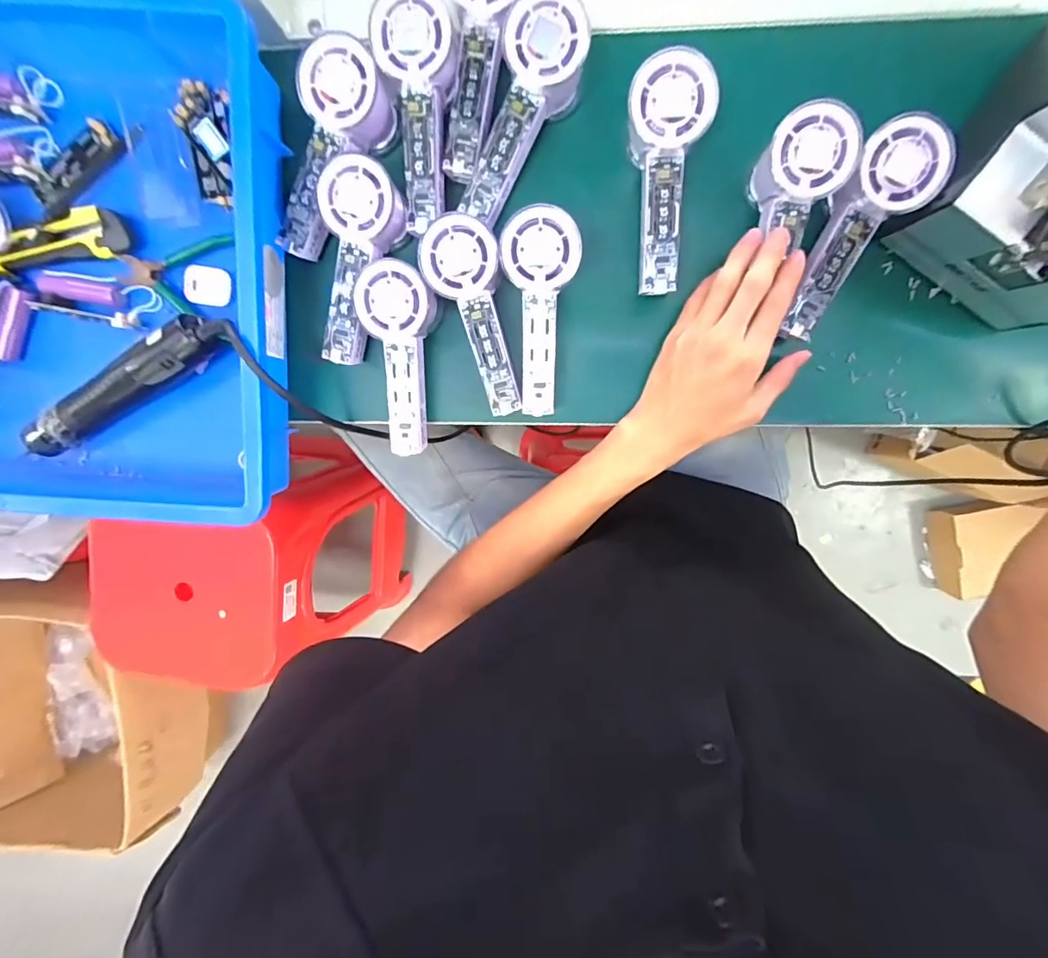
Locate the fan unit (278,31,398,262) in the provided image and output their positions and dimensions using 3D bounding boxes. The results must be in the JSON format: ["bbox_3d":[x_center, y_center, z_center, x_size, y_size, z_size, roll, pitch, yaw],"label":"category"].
[{"bbox_3d":[-0.146,-0.247,0.381,0.059,0.068,0.148,31,111,-1],"label":"fan unit"}]

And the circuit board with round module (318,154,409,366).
[{"bbox_3d":[-0.131,-0.165,0.379,0.053,0.030,0.145,17,112,1],"label":"circuit board with round module"}]

